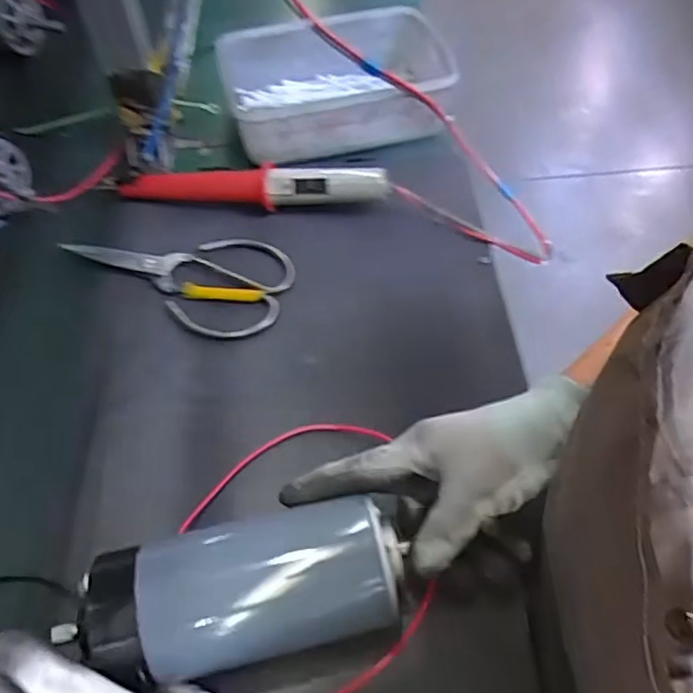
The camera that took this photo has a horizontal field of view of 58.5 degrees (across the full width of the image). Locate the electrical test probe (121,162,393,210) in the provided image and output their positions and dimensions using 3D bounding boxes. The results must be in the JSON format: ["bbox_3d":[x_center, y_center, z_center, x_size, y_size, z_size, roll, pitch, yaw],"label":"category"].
[{"bbox_3d":[-0.088,-0.150,0.580,0.249,0.041,0.023,4,54,7],"label":"electrical test probe"}]

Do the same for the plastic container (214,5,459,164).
[{"bbox_3d":[-0.021,-0.289,0.666,0.211,0.058,0.186,-12,54,-5],"label":"plastic container"}]

